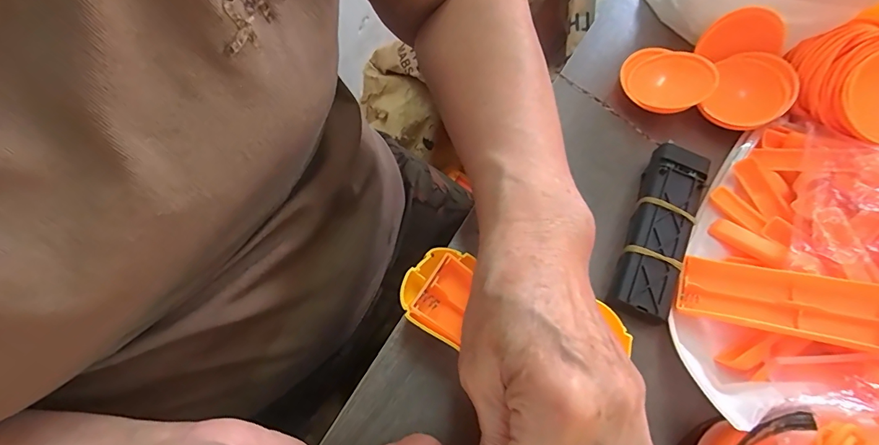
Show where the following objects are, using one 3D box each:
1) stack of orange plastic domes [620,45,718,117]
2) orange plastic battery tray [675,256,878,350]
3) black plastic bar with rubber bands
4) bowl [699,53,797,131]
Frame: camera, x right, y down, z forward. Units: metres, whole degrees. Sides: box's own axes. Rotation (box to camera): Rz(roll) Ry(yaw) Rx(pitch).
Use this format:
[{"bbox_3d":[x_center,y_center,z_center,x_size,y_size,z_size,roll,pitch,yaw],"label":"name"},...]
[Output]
[{"bbox_3d":[0.159,-0.100,0.304,0.057,0.026,0.052,38,71,15],"label":"stack of orange plastic domes"},{"bbox_3d":[0.191,0.043,0.230,0.110,0.020,0.034,8,63,30],"label":"orange plastic battery tray"},{"bbox_3d":[0.135,0.003,0.262,0.032,0.019,0.107,22,68,5],"label":"black plastic bar with rubber bands"},{"bbox_3d":[0.213,-0.090,0.296,0.050,0.015,0.054,20,78,27],"label":"bowl"}]

